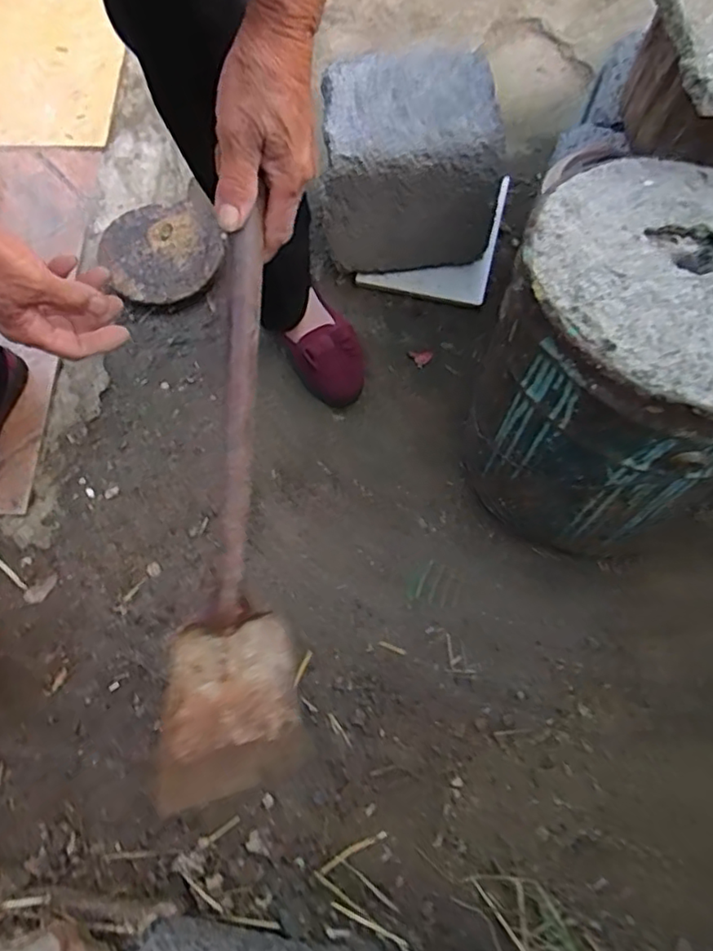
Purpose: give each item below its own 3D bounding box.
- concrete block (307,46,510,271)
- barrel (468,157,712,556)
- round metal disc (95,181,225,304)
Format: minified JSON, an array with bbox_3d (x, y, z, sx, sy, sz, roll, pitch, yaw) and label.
[{"bbox_3d":[0.064,-0.407,0.816,0.213,0.198,0.182,-5,70,-2],"label":"concrete block"},{"bbox_3d":[0.272,-0.110,0.621,0.284,0.299,0.271,-35,74,-12],"label":"barrel"},{"bbox_3d":[-0.284,-0.340,0.900,0.177,0.014,0.168,0,70,-1],"label":"round metal disc"}]

